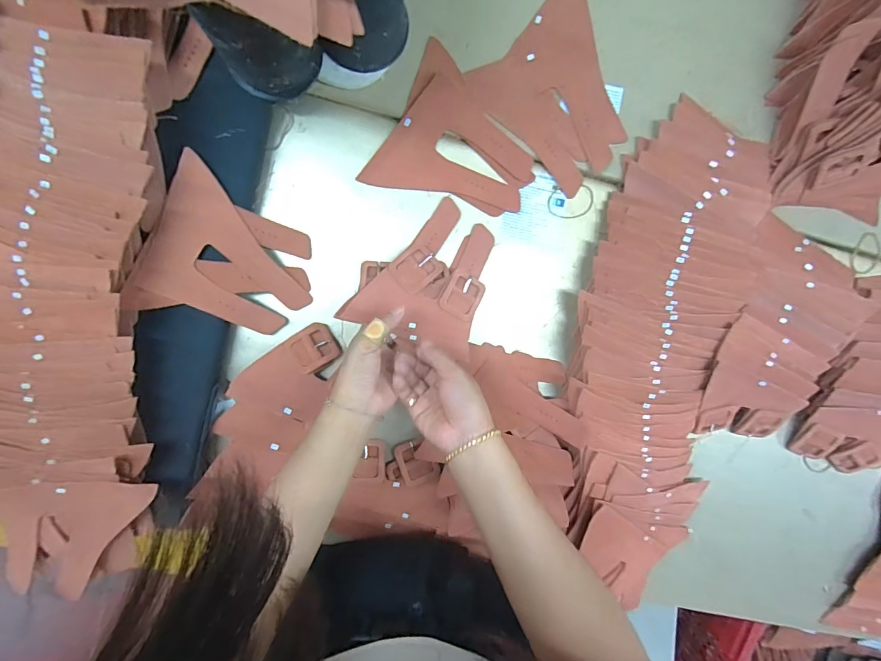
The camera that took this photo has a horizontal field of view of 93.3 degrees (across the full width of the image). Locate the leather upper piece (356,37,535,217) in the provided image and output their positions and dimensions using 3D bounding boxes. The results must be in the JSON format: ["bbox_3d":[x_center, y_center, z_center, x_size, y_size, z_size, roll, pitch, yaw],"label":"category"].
[{"bbox_3d":[0.023,-0.206,0.482,0.172,0.008,0.159,30,94,-8],"label":"leather upper piece"}]

